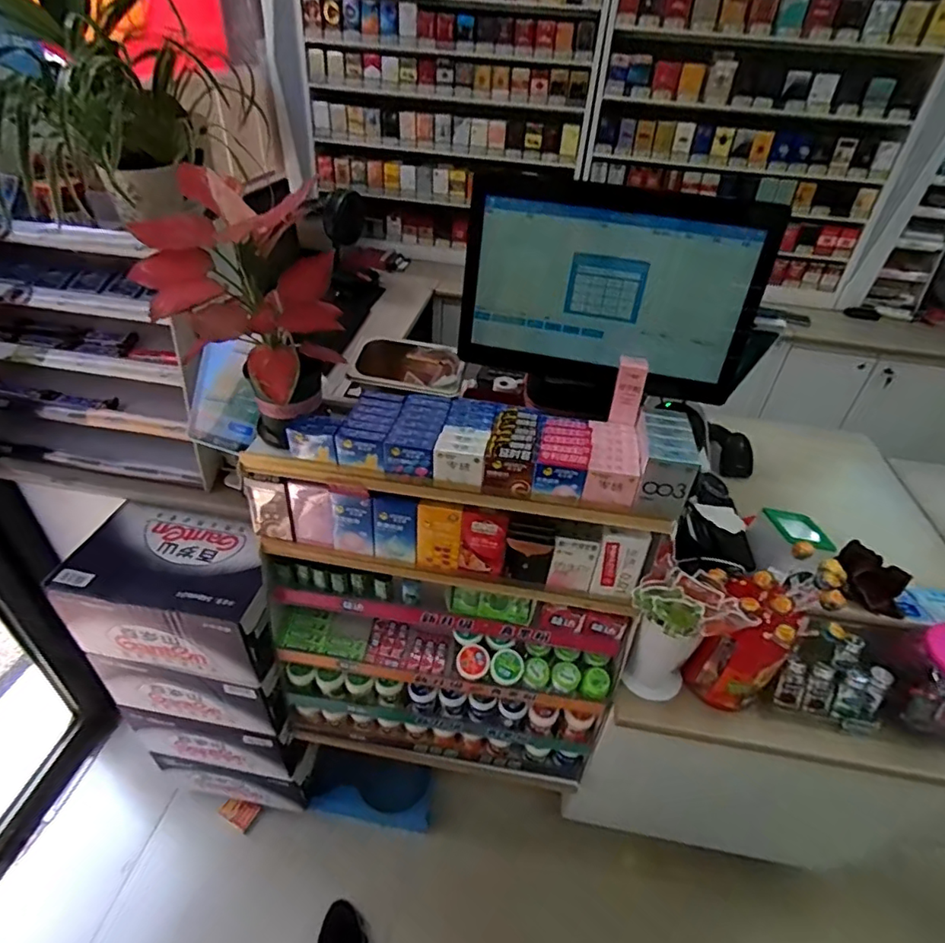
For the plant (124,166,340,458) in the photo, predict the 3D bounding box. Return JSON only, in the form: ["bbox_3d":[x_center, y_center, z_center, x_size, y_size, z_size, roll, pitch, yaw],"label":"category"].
[{"bbox_3d":[-0.284,-0.189,0.701,0.203,0.298,0.210,-17,43,-25],"label":"plant"}]

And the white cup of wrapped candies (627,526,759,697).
[{"bbox_3d":[0.302,0.256,0.826,0.140,0.260,0.101,27,43,26],"label":"white cup of wrapped candies"}]

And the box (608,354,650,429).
[{"bbox_3d":[0.213,-0.109,0.750,0.037,0.086,0.031,15,39,14],"label":"box"}]

